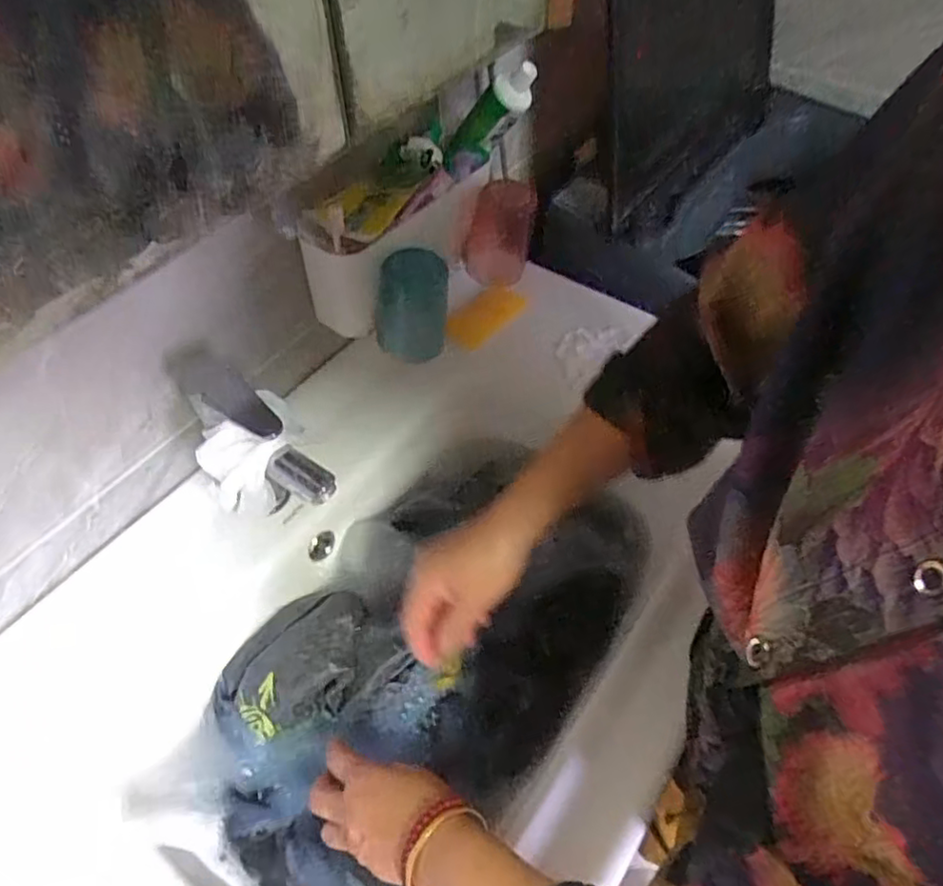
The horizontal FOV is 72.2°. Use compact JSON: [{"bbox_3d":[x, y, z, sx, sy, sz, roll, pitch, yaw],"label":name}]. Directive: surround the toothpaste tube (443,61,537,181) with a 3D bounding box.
[{"bbox_3d":[0.016,-0.280,0.565,0.036,0.118,0.023,29,51,-19],"label":"toothpaste tube"}]

